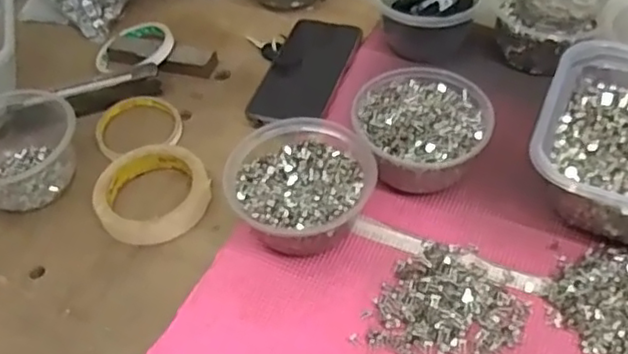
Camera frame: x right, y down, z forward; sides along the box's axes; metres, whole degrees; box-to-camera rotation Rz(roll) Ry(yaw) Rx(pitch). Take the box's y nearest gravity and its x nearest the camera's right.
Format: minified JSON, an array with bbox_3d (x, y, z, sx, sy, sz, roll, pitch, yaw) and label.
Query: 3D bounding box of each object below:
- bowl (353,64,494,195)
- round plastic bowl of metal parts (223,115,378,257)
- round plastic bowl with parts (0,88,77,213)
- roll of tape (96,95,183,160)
[{"bbox_3d":[0.092,-0.039,0.556,0.107,0.064,0.118,3,50,8],"label":"bowl"},{"bbox_3d":[-0.011,0.009,0.524,0.112,0.060,0.115,-3,50,3],"label":"round plastic bowl of metal parts"},{"bbox_3d":[-0.275,-0.030,0.588,0.116,0.058,0.118,-3,50,3],"label":"round plastic bowl with parts"},{"bbox_3d":[-0.174,-0.054,0.642,0.081,0.017,0.075,-3,50,3],"label":"roll of tape"}]

